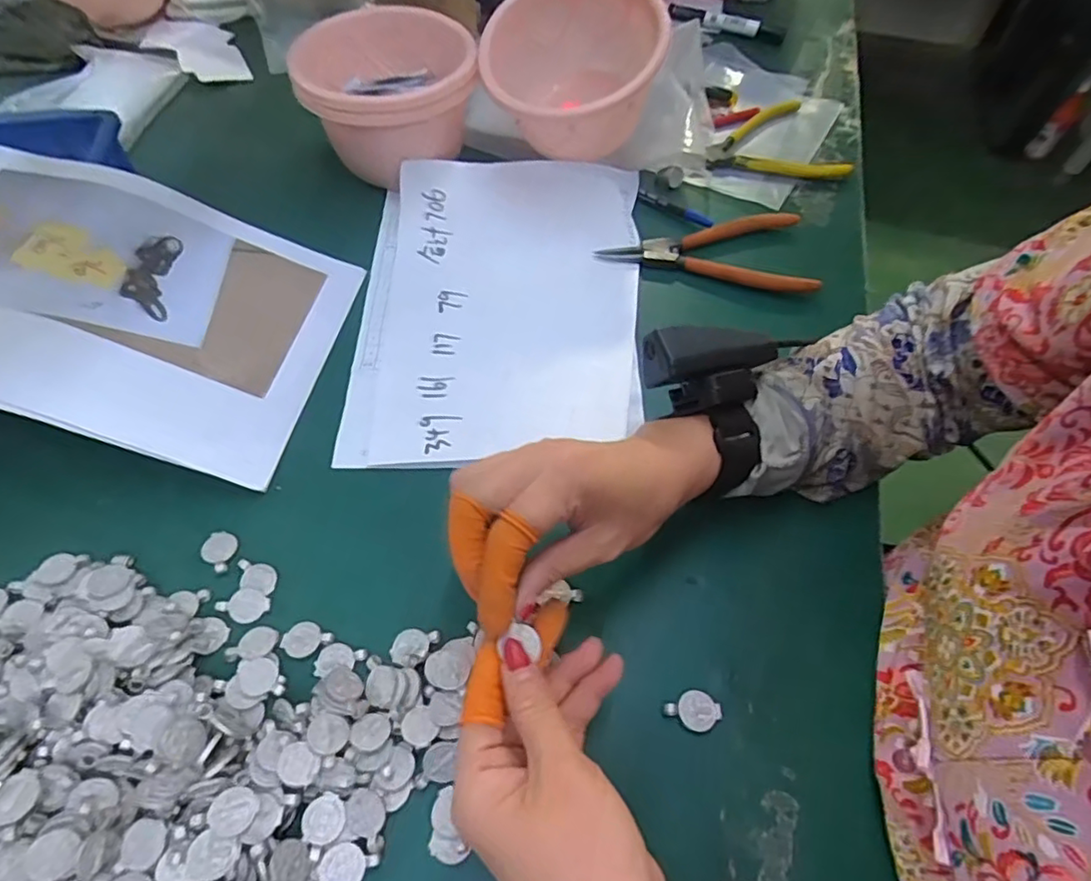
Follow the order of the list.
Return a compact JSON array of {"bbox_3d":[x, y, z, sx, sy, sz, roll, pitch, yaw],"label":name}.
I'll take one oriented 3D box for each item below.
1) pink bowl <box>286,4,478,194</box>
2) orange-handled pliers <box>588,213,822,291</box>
[{"bbox_3d":[-0.135,-0.298,0.534,0.146,0.090,0.130,-13,58,-9],"label":"pink bowl"},{"bbox_3d":[0.141,-0.173,0.519,0.174,0.010,0.093,12,58,8],"label":"orange-handled pliers"}]

